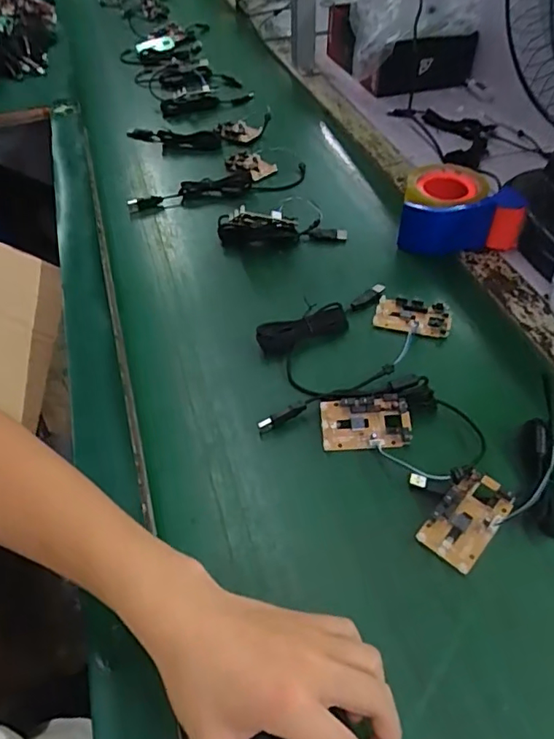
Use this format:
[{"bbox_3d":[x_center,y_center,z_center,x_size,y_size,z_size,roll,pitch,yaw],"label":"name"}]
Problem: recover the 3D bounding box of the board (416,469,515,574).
[{"bbox_3d":[0.149,0.116,0.425,0.045,0.014,0.077,36,66,23],"label":"board"}]

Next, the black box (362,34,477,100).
[{"bbox_3d":[0.259,-0.543,0.973,0.218,0.089,0.024,-21,50,-17],"label":"black box"}]

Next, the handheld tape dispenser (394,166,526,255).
[{"bbox_3d":[0.220,-0.210,0.692,0.139,0.064,0.139,-3,47,-2],"label":"handheld tape dispenser"}]

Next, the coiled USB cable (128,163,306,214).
[{"bbox_3d":[-0.079,-0.263,0.781,0.257,0.020,0.049,-16,49,-13],"label":"coiled USB cable"}]

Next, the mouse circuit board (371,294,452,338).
[{"bbox_3d":[0.146,-0.056,0.586,0.079,0.014,0.047,14,49,14],"label":"mouse circuit board"}]

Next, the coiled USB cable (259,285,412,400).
[{"bbox_3d":[0.054,-0.053,0.581,0.161,0.024,0.035,-24,51,-20],"label":"coiled USB cable"}]

